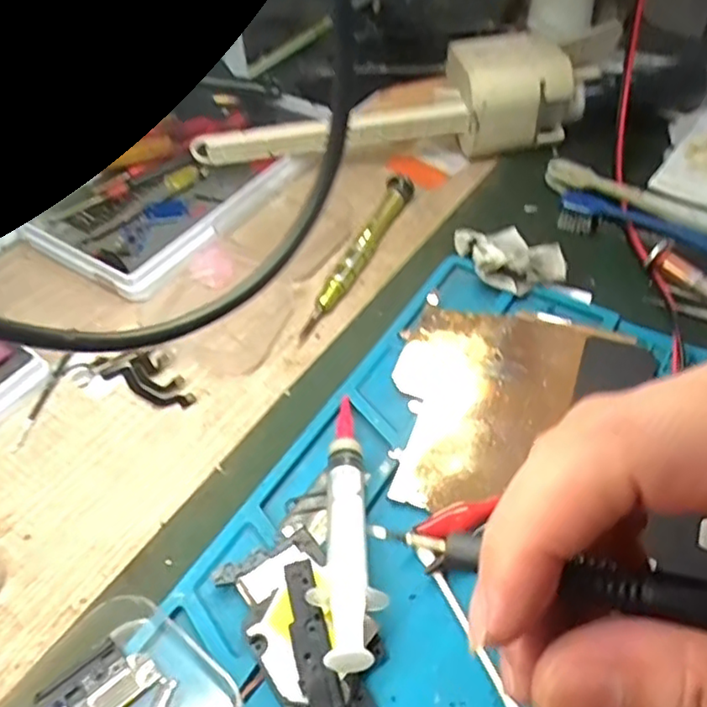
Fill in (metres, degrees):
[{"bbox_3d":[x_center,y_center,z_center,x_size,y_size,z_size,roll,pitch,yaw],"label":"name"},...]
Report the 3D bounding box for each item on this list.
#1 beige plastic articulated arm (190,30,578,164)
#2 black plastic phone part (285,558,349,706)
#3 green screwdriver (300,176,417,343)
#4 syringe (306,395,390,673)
[{"bbox_3d":[0.016,-0.147,0.403,0.220,0.056,0.062,-8,47,-3],"label":"beige plastic articulated arm"},{"bbox_3d":[-0.010,0.099,0.204,0.012,0.004,0.070,-13,57,-13],"label":"black plastic phone part"},{"bbox_3d":[0.005,-0.053,0.346,0.014,0.015,0.122,15,50,18],"label":"green screwdriver"},{"bbox_3d":[-0.003,0.058,0.236,0.022,0.015,0.106,-3,47,1],"label":"syringe"}]

